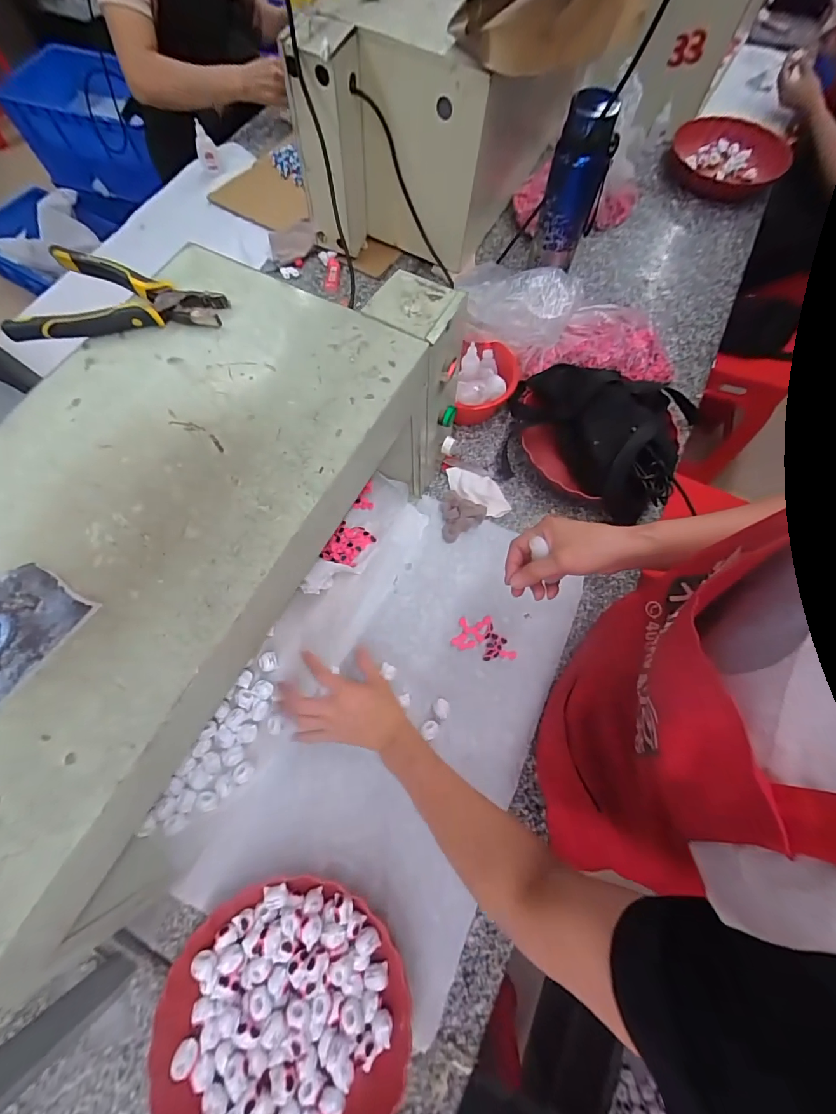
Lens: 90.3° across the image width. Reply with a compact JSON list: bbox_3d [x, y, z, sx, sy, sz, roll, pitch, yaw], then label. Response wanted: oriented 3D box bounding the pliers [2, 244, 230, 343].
[{"bbox_3d":[-0.284,-0.258,0.403,0.186,0.019,0.099,-8,70,-3],"label":"pliers"}]

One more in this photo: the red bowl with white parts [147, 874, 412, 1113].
[{"bbox_3d":[-0.135,0.469,0.423,0.235,0.050,0.227,0,70,-1],"label":"red bowl with white parts"}]

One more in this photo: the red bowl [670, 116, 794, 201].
[{"bbox_3d":[0.679,-0.881,0.917,0.222,0.056,0.217,12,70,4],"label":"red bowl"}]

